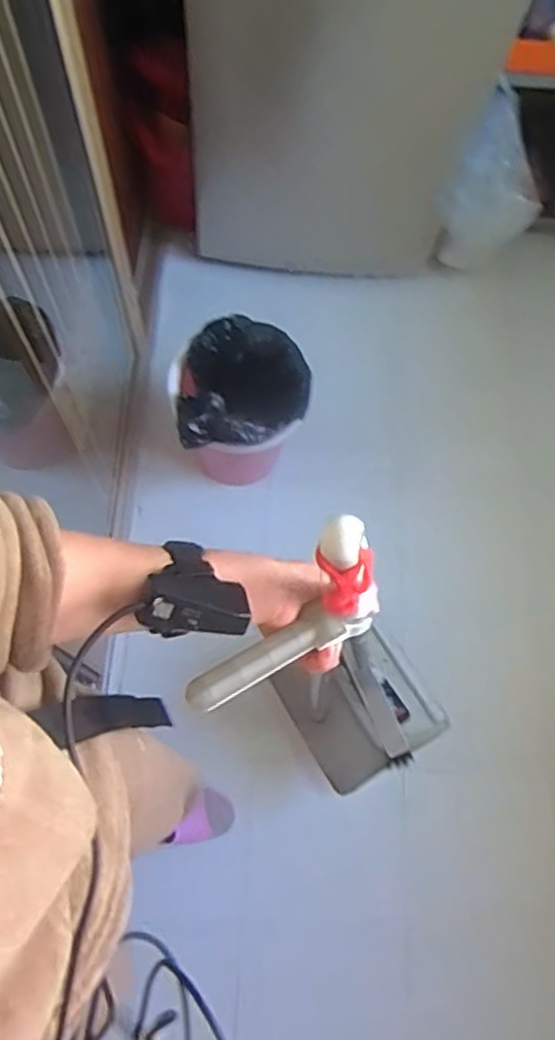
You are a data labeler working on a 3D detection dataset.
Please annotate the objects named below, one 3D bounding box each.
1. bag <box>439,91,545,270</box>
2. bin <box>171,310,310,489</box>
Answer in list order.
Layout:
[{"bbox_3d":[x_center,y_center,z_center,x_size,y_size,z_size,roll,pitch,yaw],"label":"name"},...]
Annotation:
[{"bbox_3d":[0.502,-0.742,1.607,0.190,0.369,0.187,34,73,9],"label":"bag"},{"bbox_3d":[-0.077,-0.216,1.436,0.261,0.369,0.295,5,71,-1],"label":"bin"}]

